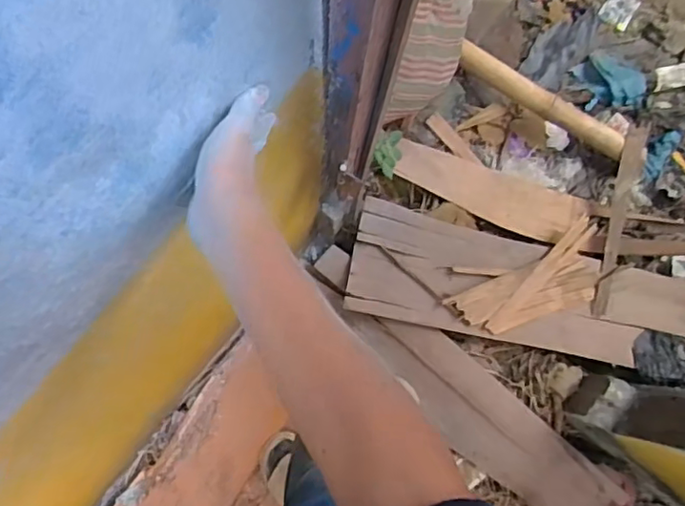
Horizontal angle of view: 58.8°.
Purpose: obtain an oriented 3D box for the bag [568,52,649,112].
[{"bbox_3d":[0.694,-0.450,1.590,0.178,0.053,0.173,-2,80,-2],"label":"bag"}]

